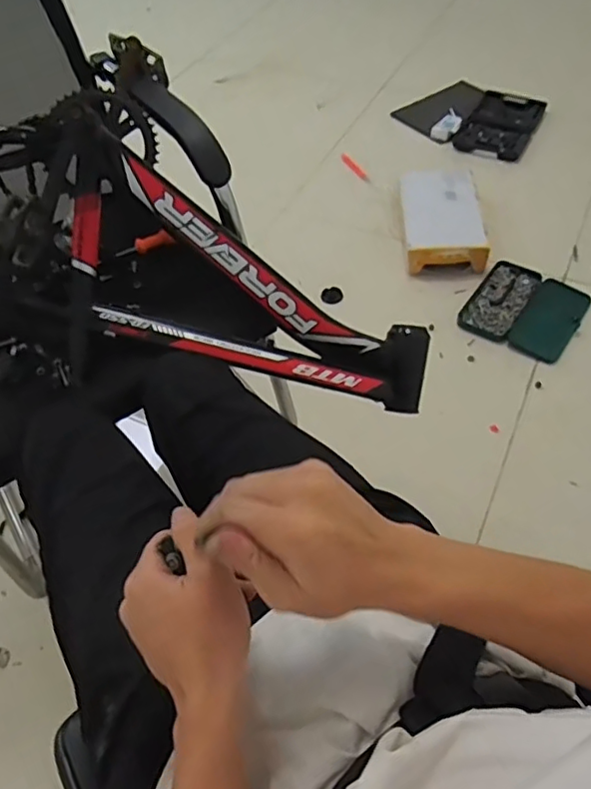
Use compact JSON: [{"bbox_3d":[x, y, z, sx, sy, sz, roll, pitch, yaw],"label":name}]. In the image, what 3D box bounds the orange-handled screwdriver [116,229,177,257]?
[{"bbox_3d":[-0.232,-0.232,0.910,0.093,0.020,0.024,-17,54,9],"label":"orange-handled screwdriver"}]

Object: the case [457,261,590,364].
[{"bbox_3d":[0.544,-0.204,1.402,0.244,0.027,0.258,29,60,23],"label":"case"}]

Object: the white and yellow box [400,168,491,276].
[{"bbox_3d":[0.382,-0.450,1.539,0.197,0.092,0.319,-2,52,3],"label":"white and yellow box"}]

